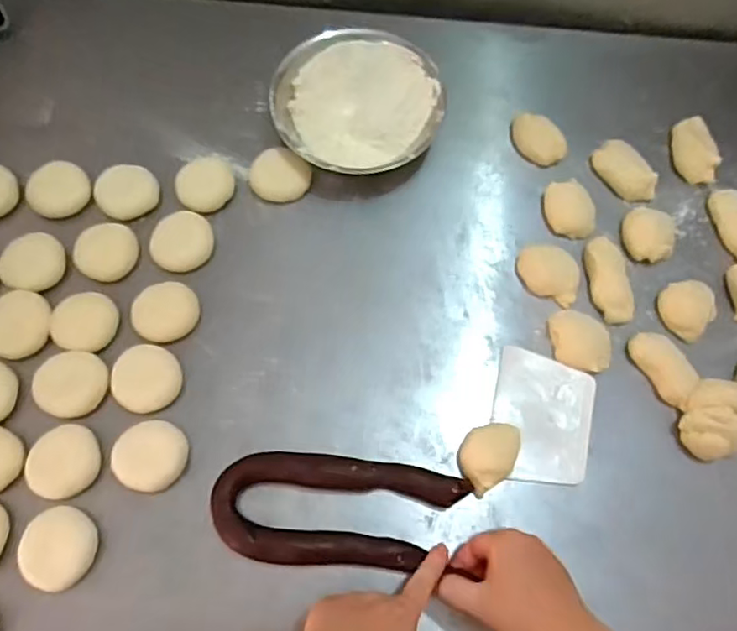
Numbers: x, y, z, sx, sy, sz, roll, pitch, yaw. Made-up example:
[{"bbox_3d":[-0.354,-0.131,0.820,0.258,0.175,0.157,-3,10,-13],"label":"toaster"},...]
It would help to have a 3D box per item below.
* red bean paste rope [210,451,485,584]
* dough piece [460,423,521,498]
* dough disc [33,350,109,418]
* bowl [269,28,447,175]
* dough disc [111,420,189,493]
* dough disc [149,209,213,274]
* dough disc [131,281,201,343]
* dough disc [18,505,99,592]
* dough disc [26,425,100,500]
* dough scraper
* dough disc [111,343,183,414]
[{"bbox_3d":[-0.026,0.175,0.547,0.223,0.016,0.092,5,68,0],"label":"red bean paste rope"},{"bbox_3d":[0.114,0.129,0.570,0.063,0.024,0.050,-34,73,-13],"label":"dough piece"},{"bbox_3d":[-0.287,0.063,0.584,0.068,0.015,0.063,0,69,-1],"label":"dough disc"},{"bbox_3d":[-0.012,-0.235,0.695,0.184,0.059,0.173,0,69,-1],"label":"bowl"},{"bbox_3d":[-0.203,0.129,0.564,0.065,0.007,0.062,0,69,-1],"label":"dough disc"},{"bbox_3d":[-0.197,-0.078,0.645,0.061,0.010,0.068,1,69,-1],"label":"dough disc"},{"bbox_3d":[-0.203,-0.004,0.612,0.063,0.018,0.056,-31,73,-13],"label":"dough disc"},{"bbox_3d":[-0.273,0.203,0.533,0.060,0.010,0.065,1,68,-2],"label":"dough disc"},{"bbox_3d":[-0.280,0.134,0.560,0.061,0.006,0.066,0,69,-1],"label":"dough disc"},{"bbox_3d":[0.171,0.099,0.598,0.093,0.004,0.126,9,70,10],"label":"dough scraper"},{"bbox_3d":[-0.216,0.061,0.592,0.064,0.011,0.064,0,69,-1],"label":"dough disc"}]

